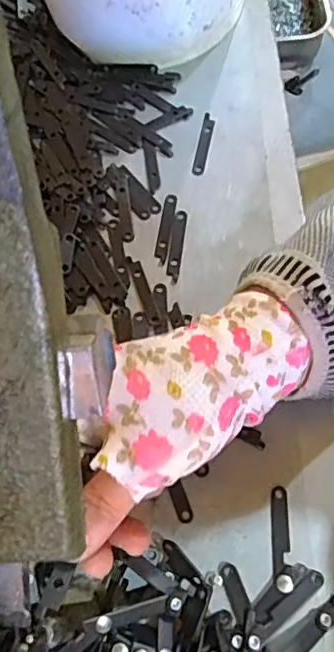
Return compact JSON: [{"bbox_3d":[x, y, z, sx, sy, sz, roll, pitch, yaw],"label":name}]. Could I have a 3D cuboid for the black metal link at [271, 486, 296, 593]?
[{"bbox_3d":[0.062,0.113,0.312,0.009,0.004,0.052,1,66,2],"label":"black metal link"}]

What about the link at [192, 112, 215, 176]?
[{"bbox_3d":[0.027,-0.134,0.430,0.009,0.004,0.054,10,68,8],"label":"link"}]

